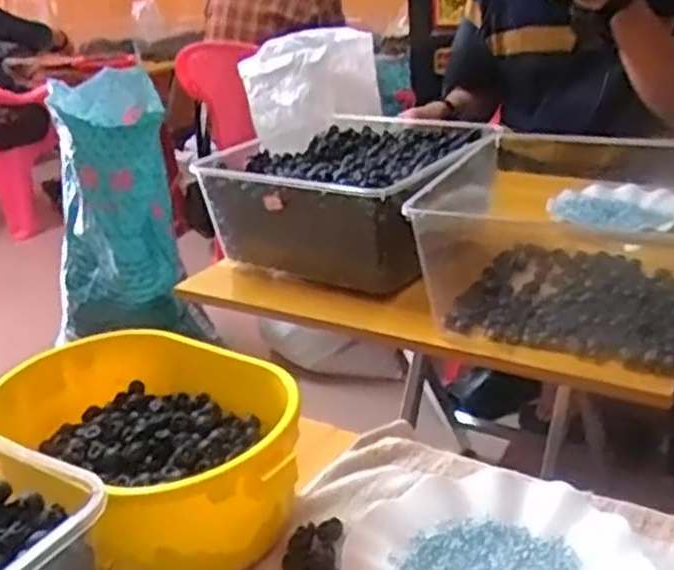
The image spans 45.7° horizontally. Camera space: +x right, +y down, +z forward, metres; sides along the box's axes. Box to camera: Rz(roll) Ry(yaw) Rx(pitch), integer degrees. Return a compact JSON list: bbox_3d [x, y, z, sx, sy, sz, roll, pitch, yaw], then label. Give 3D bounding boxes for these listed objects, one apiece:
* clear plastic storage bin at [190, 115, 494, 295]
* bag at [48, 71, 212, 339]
[{"bbox_3d":[0.027,-0.107,1.029,0.296,0.144,0.307,14,30,37],"label":"clear plastic storage bin"},{"bbox_3d":[-0.500,-0.145,1.765,0.286,0.549,0.342,-14,25,-20],"label":"bag"}]

